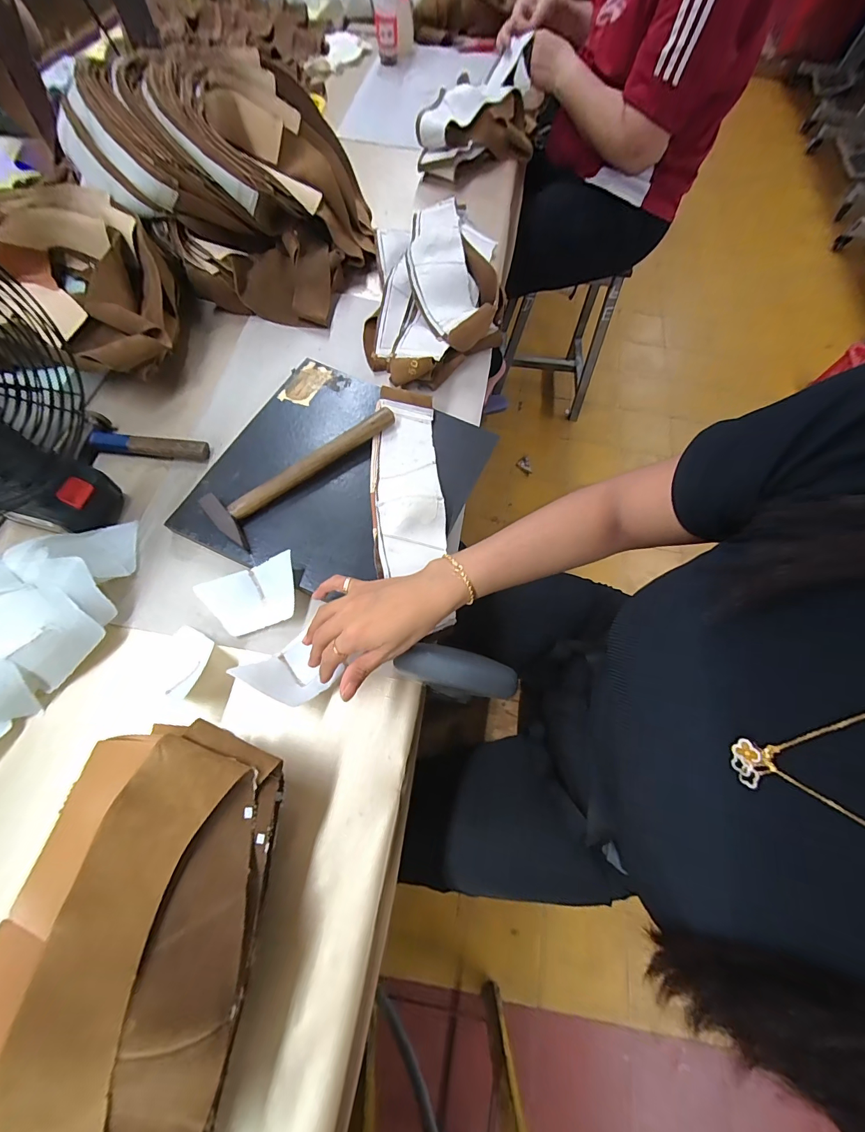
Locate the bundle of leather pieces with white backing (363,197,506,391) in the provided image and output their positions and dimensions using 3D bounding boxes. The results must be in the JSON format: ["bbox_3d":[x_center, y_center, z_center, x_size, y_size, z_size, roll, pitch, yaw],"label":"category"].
[{"bbox_3d":[0.008,-0.437,0.604,0.209,0.078,0.357,5,66,-1],"label":"bundle of leather pieces with white backing"}]

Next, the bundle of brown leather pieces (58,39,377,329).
[{"bbox_3d":[-0.277,-0.571,0.593,0.336,0.195,0.310,22,67,6],"label":"bundle of brown leather pieces"}]

